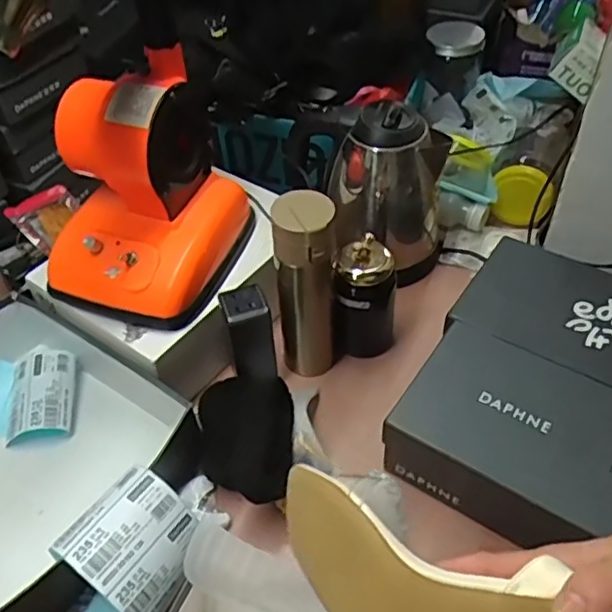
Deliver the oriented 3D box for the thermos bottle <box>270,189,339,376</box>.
[{"bbox_3d":[0.001,-0.012,0.710,0.067,0.245,0.055,-2,48,0],"label":"thermos bottle"}]

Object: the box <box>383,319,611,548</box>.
[{"bbox_3d":[0.240,0.148,0.629,0.283,0.094,0.160,27,54,24],"label":"box"}]

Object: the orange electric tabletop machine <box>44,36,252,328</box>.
[{"bbox_3d":[-0.179,-0.125,0.687,0.178,0.200,0.197,10,49,12],"label":"orange electric tabletop machine"}]

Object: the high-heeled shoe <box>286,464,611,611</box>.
[{"bbox_3d":[0.079,0.158,0.332,0.237,0.066,0.077,14,50,24],"label":"high-heeled shoe"}]

